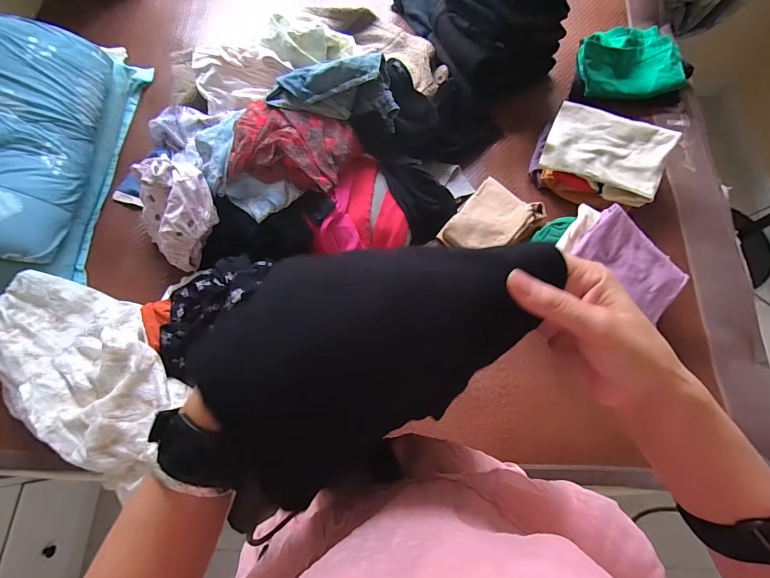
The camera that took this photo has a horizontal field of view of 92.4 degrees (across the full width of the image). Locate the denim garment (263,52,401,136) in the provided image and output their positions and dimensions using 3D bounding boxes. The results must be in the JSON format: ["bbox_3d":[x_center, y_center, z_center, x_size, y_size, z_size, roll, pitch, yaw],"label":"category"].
[{"bbox_3d":[-0.107,-0.430,0.788,0.267,0.091,0.107,3,72,3],"label":"denim garment"}]

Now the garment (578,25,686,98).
[{"bbox_3d":[0.592,-0.546,0.903,0.221,0.071,0.163,-5,71,0],"label":"garment"}]

